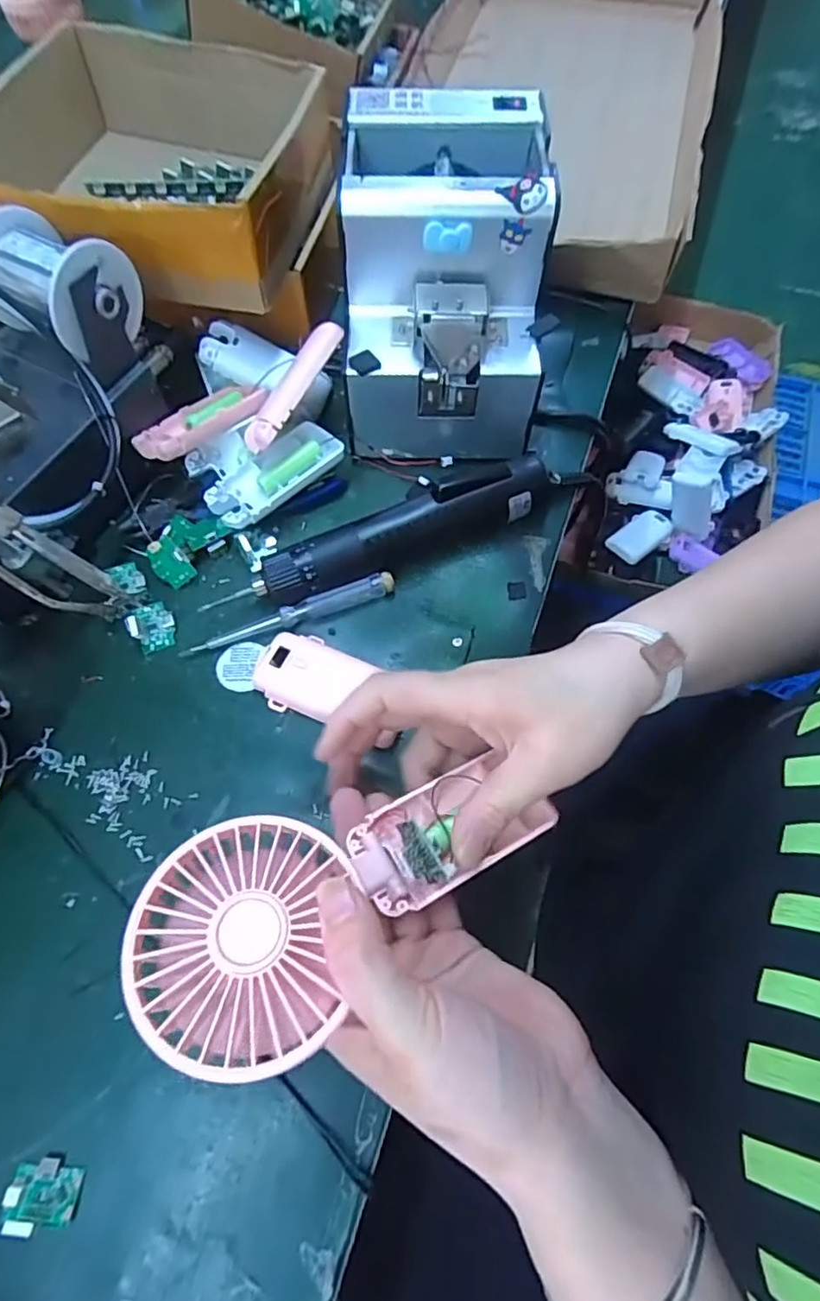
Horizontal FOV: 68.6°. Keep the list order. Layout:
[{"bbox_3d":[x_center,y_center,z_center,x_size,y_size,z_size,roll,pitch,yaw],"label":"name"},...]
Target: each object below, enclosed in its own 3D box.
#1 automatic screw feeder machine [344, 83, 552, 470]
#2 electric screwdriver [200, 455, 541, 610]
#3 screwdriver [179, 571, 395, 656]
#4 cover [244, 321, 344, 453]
[{"bbox_3d":[0.020,-0.243,0.409,0.124,0.147,0.169,0,65,0],"label":"automatic screw feeder machine"},{"bbox_3d":[-0.006,-0.076,0.389,0.222,0.043,0.037,-24,67,-11],"label":"electric screwdriver"},{"bbox_3d":[-0.075,-0.022,0.382,0.137,0.013,0.013,-21,67,-9],"label":"screwdriver"},{"bbox_3d":[-0.075,-0.172,0.392,0.021,0.016,0.094,32,86,11],"label":"cover"}]

